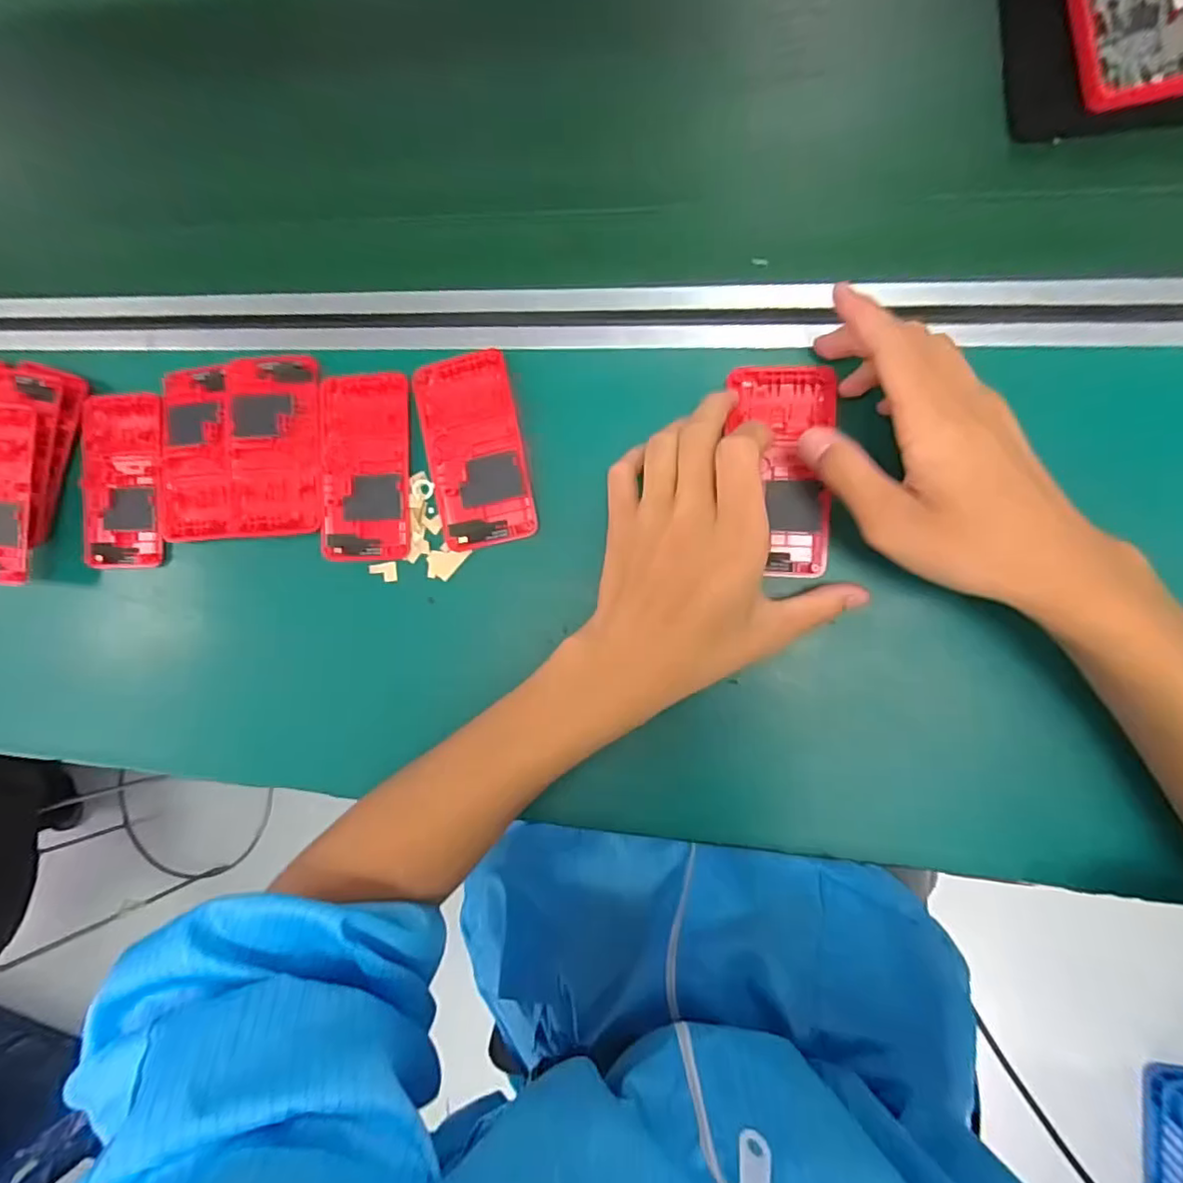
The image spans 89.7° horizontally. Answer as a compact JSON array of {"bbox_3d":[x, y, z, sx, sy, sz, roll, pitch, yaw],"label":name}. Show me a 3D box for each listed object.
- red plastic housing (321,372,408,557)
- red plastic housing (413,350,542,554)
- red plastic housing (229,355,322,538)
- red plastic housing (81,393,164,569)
[{"bbox_3d":[-0.150,-0.081,0.392,0.060,0.006,0.121,-1,89,10],"label":"red plastic housing"},{"bbox_3d":[-0.075,-0.089,0.378,0.064,0.006,0.119,-11,88,10],"label":"red plastic housing"},{"bbox_3d":[-0.214,-0.099,0.398,0.063,0.011,0.121,-3,89,10],"label":"red plastic housing"},{"bbox_3d":[-0.333,-0.079,0.427,0.064,0.018,0.122,0,89,10],"label":"red plastic housing"}]

